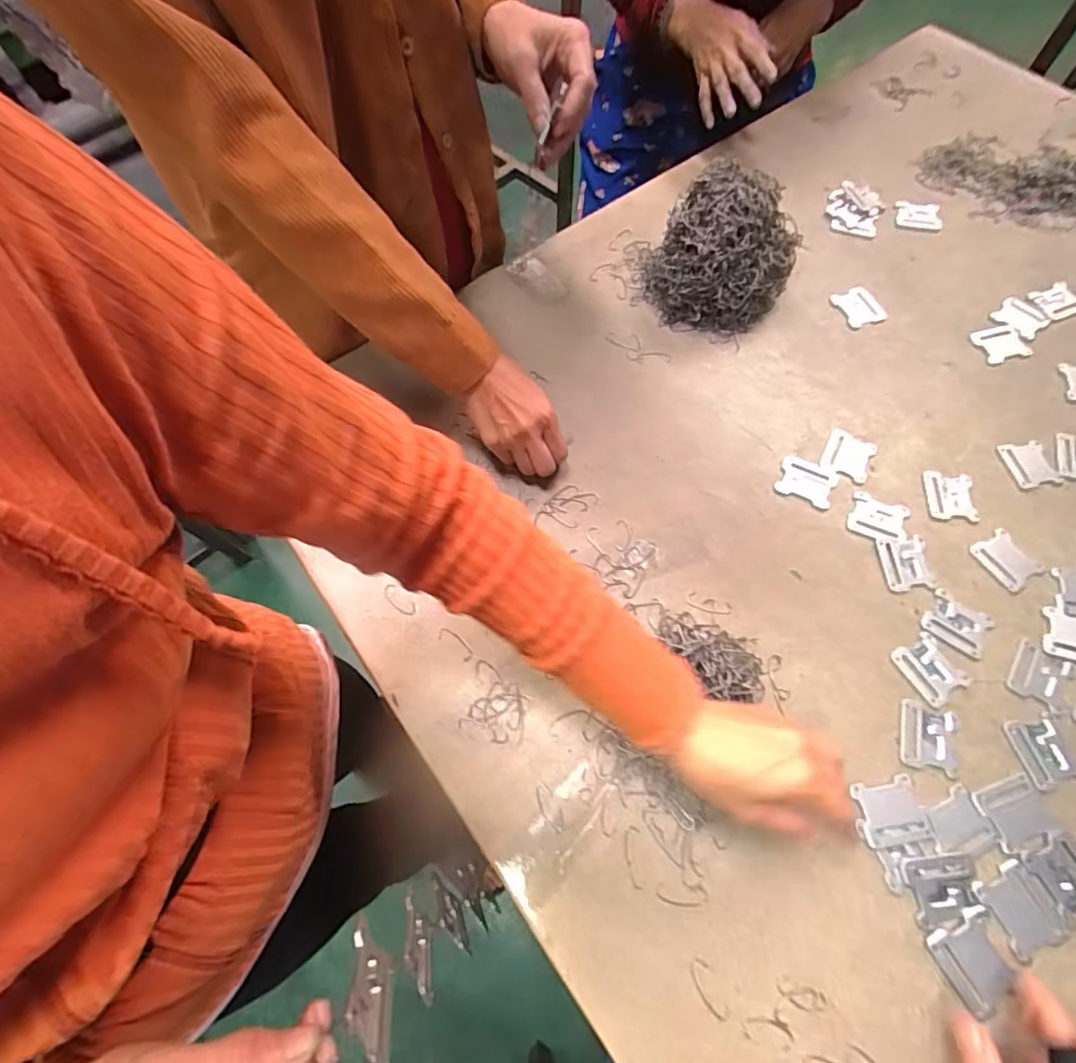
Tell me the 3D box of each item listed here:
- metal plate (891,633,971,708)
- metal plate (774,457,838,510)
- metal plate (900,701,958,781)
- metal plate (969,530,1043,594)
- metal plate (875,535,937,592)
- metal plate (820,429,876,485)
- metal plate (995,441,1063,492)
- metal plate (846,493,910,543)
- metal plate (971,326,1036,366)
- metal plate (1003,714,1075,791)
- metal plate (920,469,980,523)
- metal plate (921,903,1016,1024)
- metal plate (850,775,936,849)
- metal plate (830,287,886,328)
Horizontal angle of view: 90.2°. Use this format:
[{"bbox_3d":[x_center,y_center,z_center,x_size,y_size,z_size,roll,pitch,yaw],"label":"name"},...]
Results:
[{"bbox_3d":[0.327,0.115,0.446,0.044,0.004,0.051,-27,68,-12],"label":"metal plate"},{"bbox_3d":[0.262,-0.049,0.523,0.052,0.004,0.042,22,67,10],"label":"metal plate"},{"bbox_3d":[0.309,0.163,0.424,0.041,0.004,0.050,17,66,8],"label":"metal plate"},{"bbox_3d":[0.421,0.026,0.480,0.043,0.004,0.050,-26,67,-12],"label":"metal plate"},{"bbox_3d":[0.333,0.028,0.483,0.039,0.004,0.049,-2,65,-1],"label":"metal plate"},{"bbox_3d":[0.306,-0.074,0.529,0.045,0.005,0.055,26,67,11],"label":"metal plate"},{"bbox_3d":[0.479,-0.065,0.521,0.044,0.004,0.050,-9,65,-4],"label":"metal plate"},{"bbox_3d":[0.321,-0.013,0.505,0.050,0.004,0.043,24,67,11],"label":"metal plate"},{"bbox_3d":[0.505,-0.205,0.585,0.057,0.004,0.046,-19,66,-9],"label":"metal plate"},{"bbox_3d":[0.394,0.171,0.417,0.042,0.004,0.048,-10,65,-5],"label":"metal plate"},{"bbox_3d":[0.394,-0.034,0.511,0.048,0.004,0.049,4,65,2],"label":"metal plate"},{"bbox_3d":[0.297,0.292,0.362,0.046,0.004,0.049,-21,66,-10],"label":"metal plate"},{"bbox_3d":[0.263,0.210,0.401,0.051,0.004,0.043,-8,65,-4],"label":"metal plate"},{"bbox_3d":[0.365,-0.256,0.611,0.039,0.010,0.049,-19,66,-9],"label":"metal plate"}]

